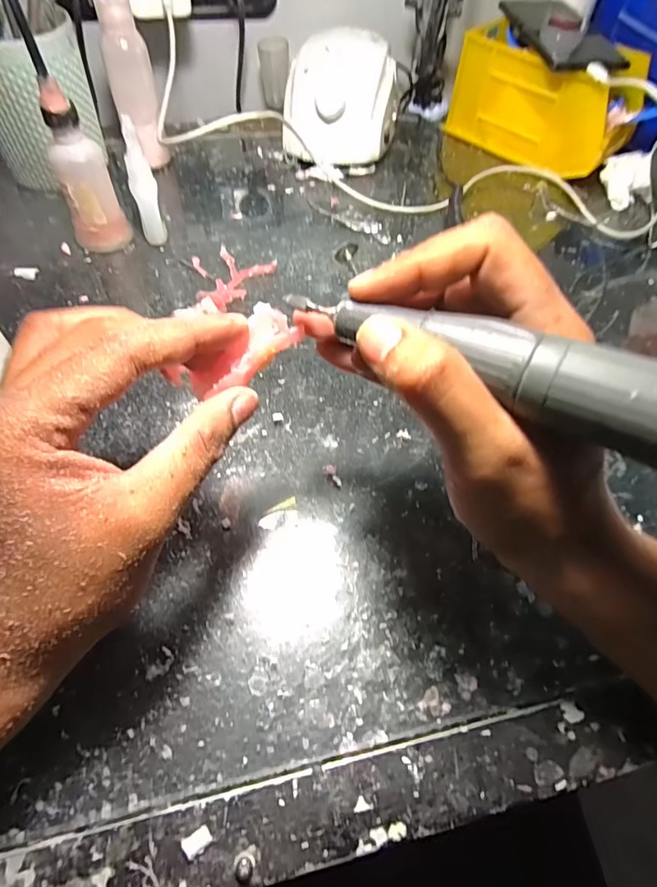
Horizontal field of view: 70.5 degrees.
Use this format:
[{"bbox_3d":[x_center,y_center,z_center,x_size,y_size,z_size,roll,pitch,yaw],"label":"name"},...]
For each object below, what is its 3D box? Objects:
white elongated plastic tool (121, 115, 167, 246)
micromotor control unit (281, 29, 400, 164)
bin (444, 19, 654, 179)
[{"bbox_3d":[-0.141,-0.195,0.356,0.017,0.085,0.019,27,60,13],"label":"white elongated plastic tool"},{"bbox_3d":[0.015,-0.337,0.460,0.106,0.078,0.121,8,58,1],"label":"micromotor control unit"},{"bbox_3d":[0.221,-0.351,0.477,0.170,0.085,0.103,39,64,19],"label":"bin"}]

